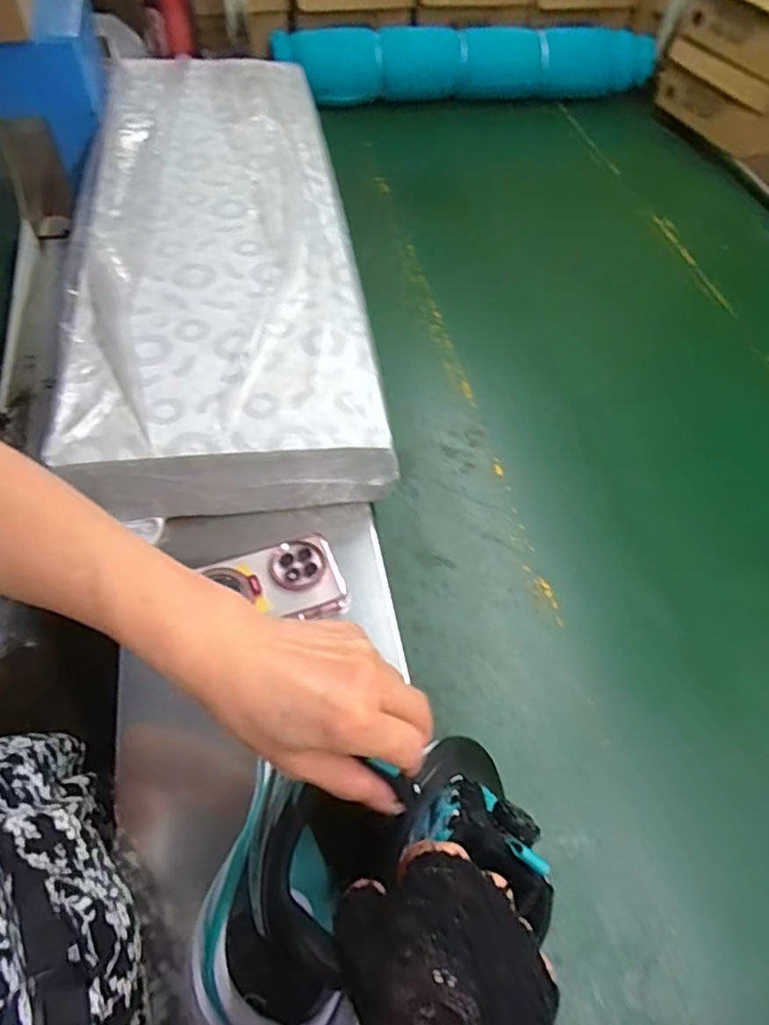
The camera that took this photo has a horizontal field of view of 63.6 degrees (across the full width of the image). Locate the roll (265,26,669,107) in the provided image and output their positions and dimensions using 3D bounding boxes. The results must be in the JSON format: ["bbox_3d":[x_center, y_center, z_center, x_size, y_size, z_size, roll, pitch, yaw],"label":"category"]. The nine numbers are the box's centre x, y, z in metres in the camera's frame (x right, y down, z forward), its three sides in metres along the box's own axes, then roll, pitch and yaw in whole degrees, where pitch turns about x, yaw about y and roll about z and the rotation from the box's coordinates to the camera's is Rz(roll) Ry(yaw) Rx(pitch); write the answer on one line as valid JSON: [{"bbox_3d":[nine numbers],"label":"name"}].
[{"bbox_3d":[0.178,-0.886,1.226,0.774,0.119,0.102,-9,56,-14],"label":"roll"}]

